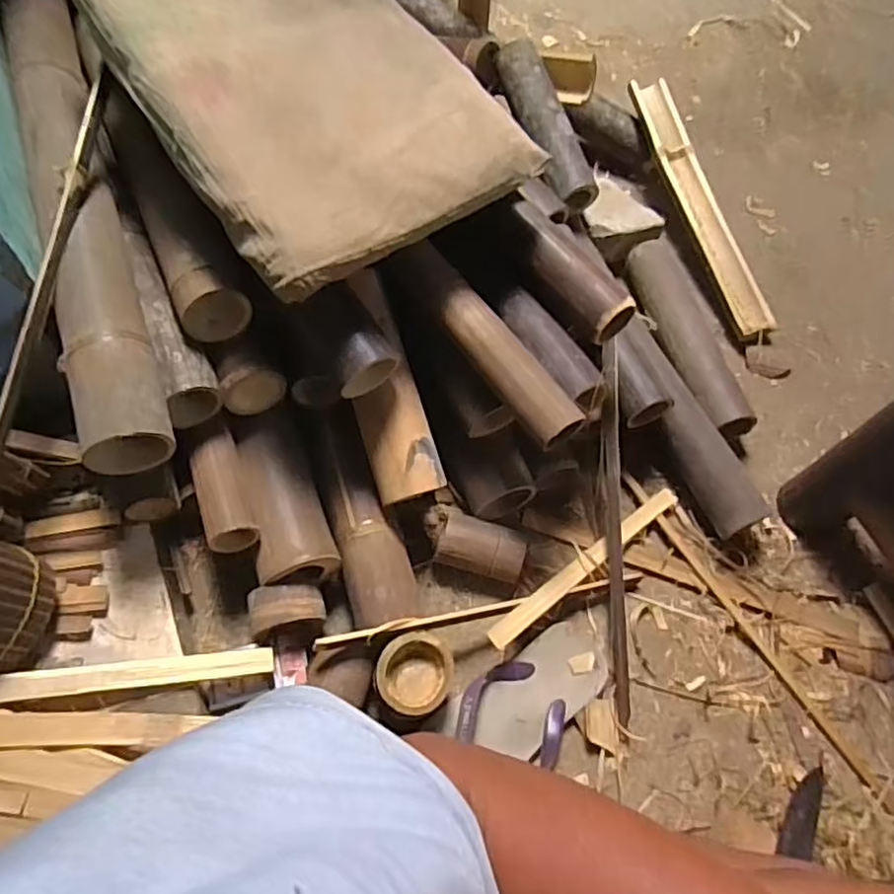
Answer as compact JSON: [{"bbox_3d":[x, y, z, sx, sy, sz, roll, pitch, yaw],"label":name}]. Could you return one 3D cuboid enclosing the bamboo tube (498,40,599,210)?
[{"bbox_3d":[0.136,-0.447,0.908,0.056,0.054,0.249,-17,78,-11],"label":"bamboo tube"}]

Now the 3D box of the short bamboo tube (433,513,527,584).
[{"bbox_3d":[0.038,0.115,0.727,0.092,0.051,0.057,16,62,2],"label":"short bamboo tube"}]

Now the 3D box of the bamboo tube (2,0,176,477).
[{"bbox_3d":[-0.369,-0.254,0.656,0.073,0.083,0.620,-16,65,-14],"label":"bamboo tube"}]

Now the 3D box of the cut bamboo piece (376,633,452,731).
[{"bbox_3d":[-0.034,0.231,0.650,0.073,0.071,0.082,11,62,0],"label":"cut bamboo piece"}]

